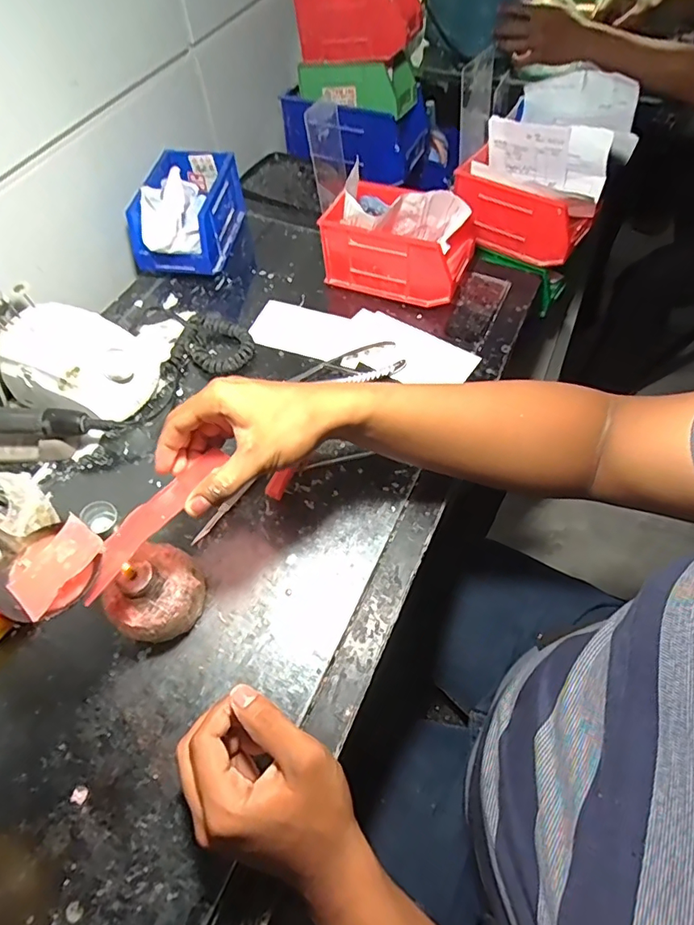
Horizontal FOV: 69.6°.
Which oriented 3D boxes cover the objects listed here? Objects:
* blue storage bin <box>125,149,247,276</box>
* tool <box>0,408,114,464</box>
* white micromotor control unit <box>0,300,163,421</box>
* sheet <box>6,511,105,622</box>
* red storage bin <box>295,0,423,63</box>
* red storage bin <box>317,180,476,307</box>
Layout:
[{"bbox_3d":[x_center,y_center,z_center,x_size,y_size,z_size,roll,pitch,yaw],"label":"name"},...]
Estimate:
[{"bbox_3d":[-0.214,-0.326,0.670,0.101,0.093,0.182,8,58,7],"label":"blue storage bin"},{"bbox_3d":[-0.341,-0.027,0.511,0.204,0.056,0.037,0,58,2],"label":"tool"},{"bbox_3d":[-0.284,-0.106,0.542,0.140,0.076,0.115,16,60,11],"label":"white micromotor control unit"},{"bbox_3d":[-0.203,0.071,0.348,0.042,0.012,0.064,29,63,18],"label":"sheet"},{"bbox_3d":[0.017,-0.657,0.739,0.176,0.082,0.088,11,59,8],"label":"red storage bin"},{"bbox_3d":[0.064,-0.268,0.621,0.174,0.095,0.091,18,60,13],"label":"red storage bin"}]

